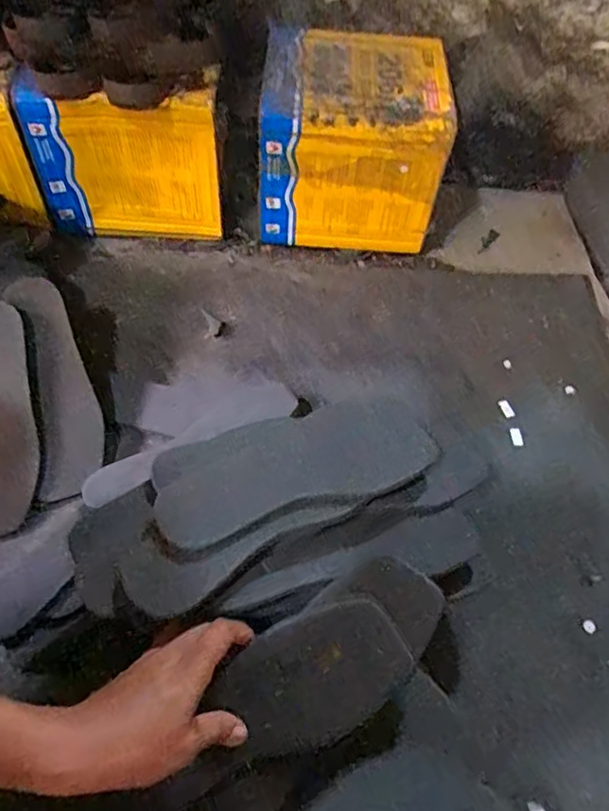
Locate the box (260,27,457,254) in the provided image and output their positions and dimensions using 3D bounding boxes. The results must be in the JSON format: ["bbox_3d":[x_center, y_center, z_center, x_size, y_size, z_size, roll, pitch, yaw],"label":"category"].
[{"bbox_3d":[0.070,-0.393,0.896,0.255,0.232,0.221,5,53,0],"label":"box"}]

